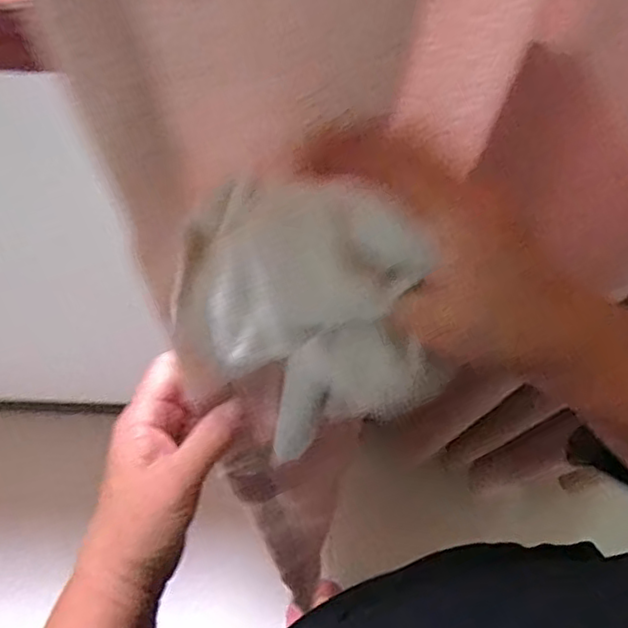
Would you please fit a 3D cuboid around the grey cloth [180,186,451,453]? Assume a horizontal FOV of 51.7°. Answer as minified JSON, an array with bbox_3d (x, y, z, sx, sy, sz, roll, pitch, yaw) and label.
[{"bbox_3d":[0.006,-0.001,0.294,0.109,0.140,0.048,-33,43,6],"label":"grey cloth"}]

